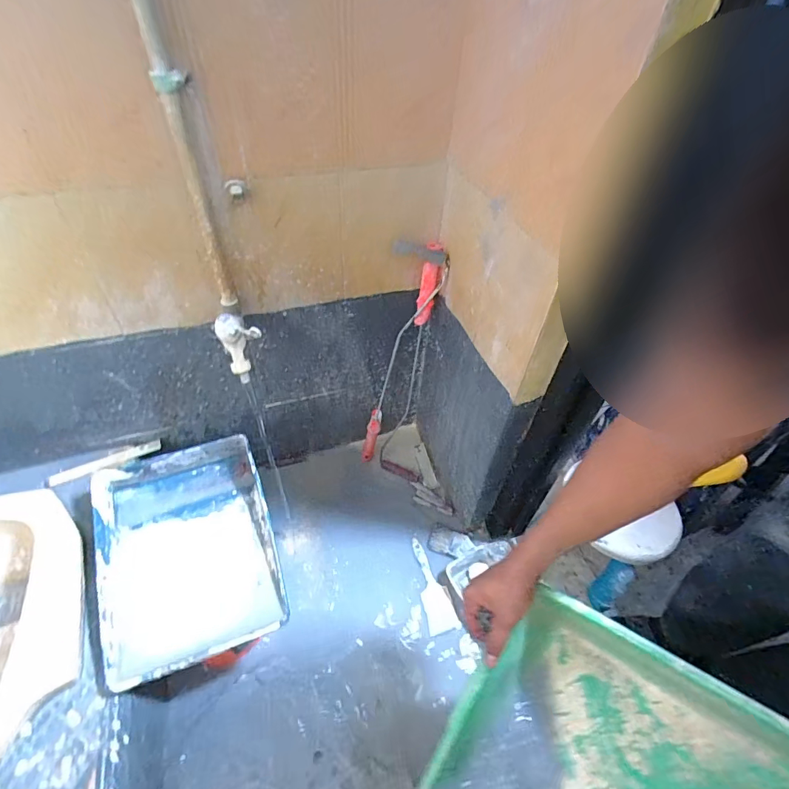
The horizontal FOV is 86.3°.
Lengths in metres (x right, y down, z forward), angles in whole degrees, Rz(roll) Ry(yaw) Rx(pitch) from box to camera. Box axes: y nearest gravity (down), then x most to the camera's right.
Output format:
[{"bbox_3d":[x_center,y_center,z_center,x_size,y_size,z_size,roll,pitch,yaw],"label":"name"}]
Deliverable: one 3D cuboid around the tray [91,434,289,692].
[{"bbox_3d":[-0.368,0.268,0.742,0.280,0.108,0.347,-14,49,-17],"label":"tray"}]

